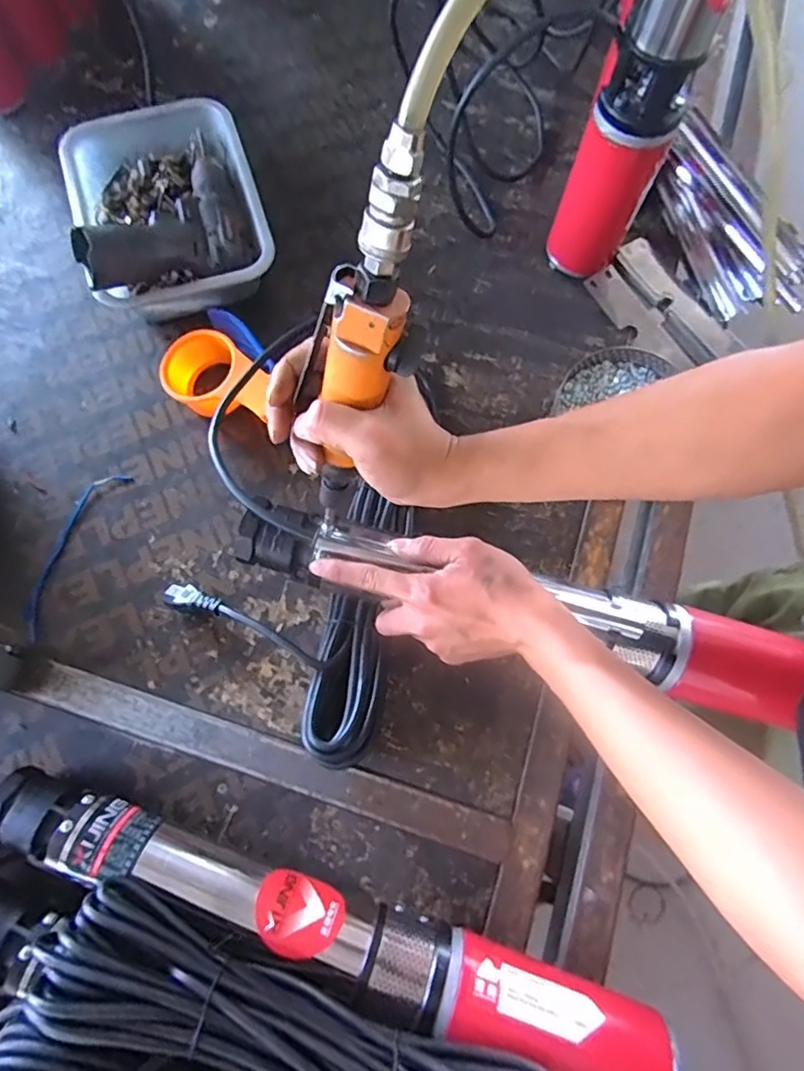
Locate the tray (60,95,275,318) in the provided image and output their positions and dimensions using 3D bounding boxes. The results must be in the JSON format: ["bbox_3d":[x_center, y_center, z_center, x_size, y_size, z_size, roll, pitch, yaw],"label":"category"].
[{"bbox_3d":[-0.246,-0.353,0.606,0.181,0.102,0.241,-18,74,-7],"label":"tray"}]

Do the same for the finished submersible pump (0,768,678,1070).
[{"bbox_3d":[-0.064,0.287,0.422,0.526,0.073,0.070,20,74,5],"label":"finished submersible pump"}]

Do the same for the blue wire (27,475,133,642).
[{"bbox_3d":[-0.317,0.013,0.544,0.037,0.004,0.171,22,73,6],"label":"blue wire"}]

